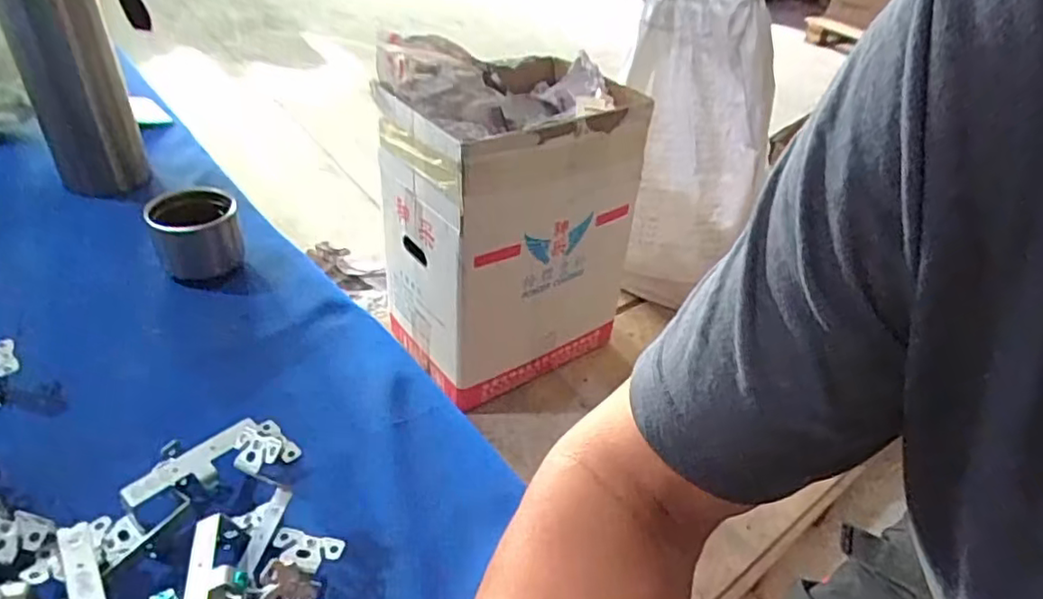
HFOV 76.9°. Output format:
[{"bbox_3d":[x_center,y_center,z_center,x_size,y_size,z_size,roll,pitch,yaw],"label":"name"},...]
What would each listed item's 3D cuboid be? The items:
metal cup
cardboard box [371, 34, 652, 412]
[{"bbox_3d":[-0.249,-0.047,0.509,0.061,0.057,0.061,4,37,-3],"label":"metal cup"},{"bbox_3d":[-0.031,-0.145,1.257,0.404,0.572,0.347,-20,44,-30],"label":"cardboard box"}]

